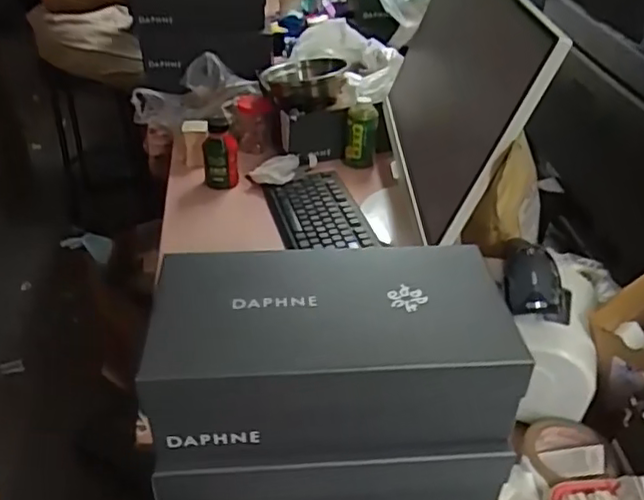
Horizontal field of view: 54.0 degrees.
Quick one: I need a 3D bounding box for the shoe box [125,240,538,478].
[{"bbox_3d":[0.008,0.083,0.556,0.298,0.110,0.157,-2,35,-3],"label":"shoe box"}]

